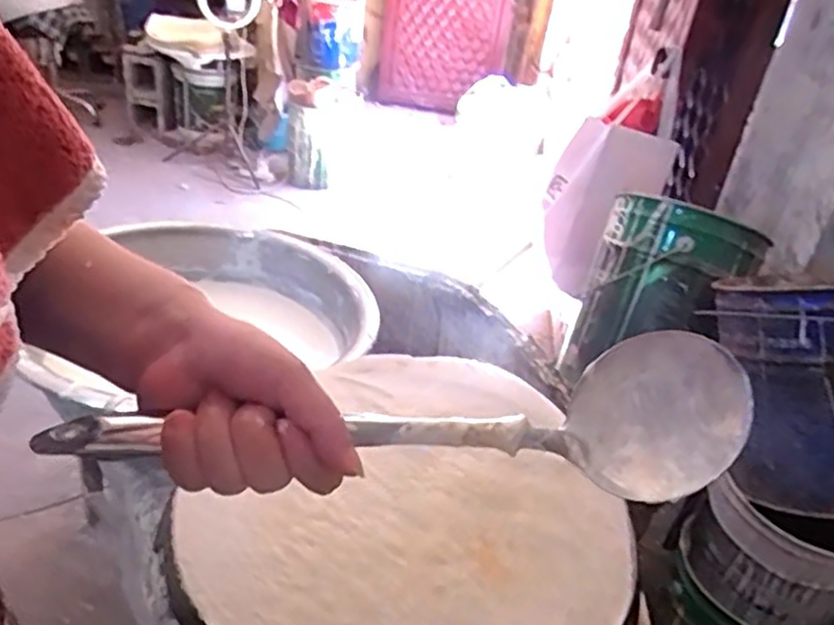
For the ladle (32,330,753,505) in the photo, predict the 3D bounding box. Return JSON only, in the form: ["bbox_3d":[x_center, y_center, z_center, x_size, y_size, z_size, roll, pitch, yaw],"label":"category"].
[{"bbox_3d":[0.012,0.052,0.350,0.304,0.062,0.083,-1,34,-14],"label":"ladle"}]

